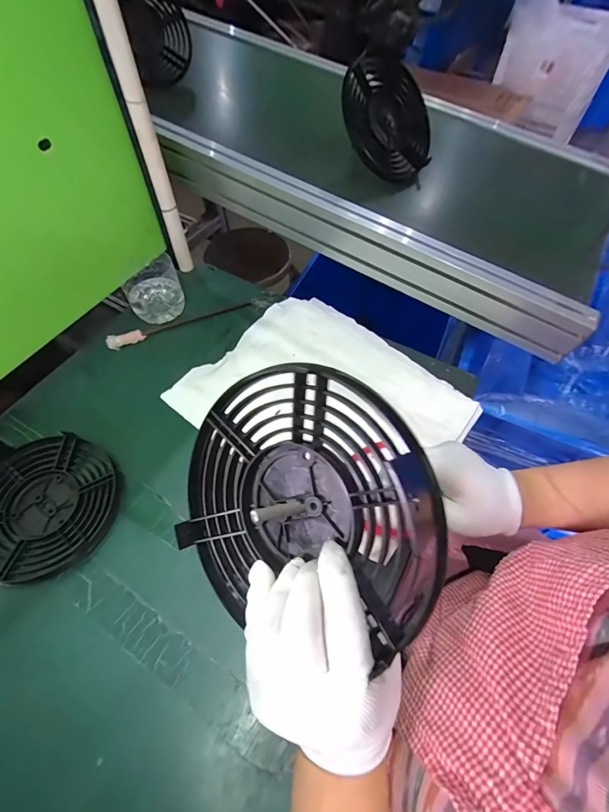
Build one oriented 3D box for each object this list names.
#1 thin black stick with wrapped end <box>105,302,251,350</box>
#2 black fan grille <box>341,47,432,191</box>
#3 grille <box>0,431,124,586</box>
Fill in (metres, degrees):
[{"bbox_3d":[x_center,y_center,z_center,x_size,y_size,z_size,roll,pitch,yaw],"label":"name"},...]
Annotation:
[{"bbox_3d":[-0.219,-0.150,0.644,0.251,0.022,0.022,-24,62,-15],"label":"thin black stick with wrapped end"},{"bbox_3d":[0.140,-0.469,0.600,0.188,0.025,0.187,0,91,-31],"label":"black fan grille"},{"bbox_3d":[-0.333,0.119,0.456,0.172,0.036,0.176,1,58,-1],"label":"grille"}]

